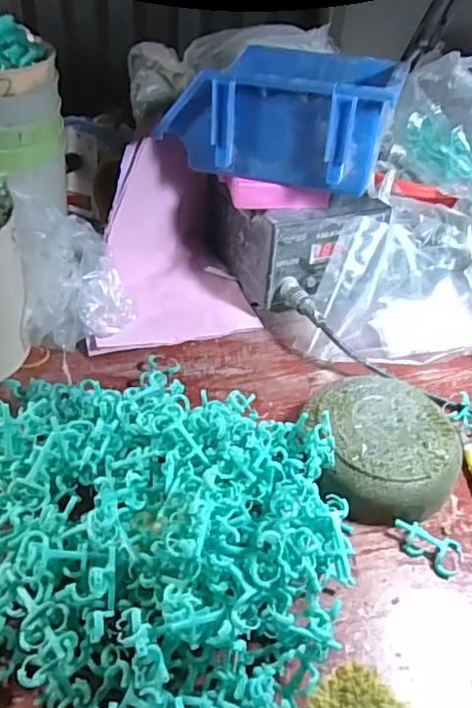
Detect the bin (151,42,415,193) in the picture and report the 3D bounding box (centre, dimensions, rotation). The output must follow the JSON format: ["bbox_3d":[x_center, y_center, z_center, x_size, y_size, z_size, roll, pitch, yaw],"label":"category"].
[{"bbox_3d":[0.039,-0.199,0.454,0.155,0.077,0.121,15,43,10],"label":"bin"}]

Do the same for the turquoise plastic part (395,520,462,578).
[{"bbox_3d":[0.115,0.113,0.337,0.041,0.011,0.023,26,46,20],"label":"turquoise plastic part"}]

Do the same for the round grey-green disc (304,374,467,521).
[{"bbox_3d":[0.097,0.060,0.371,0.091,0.028,0.096,3,43,-3],"label":"round grey-green disc"}]

